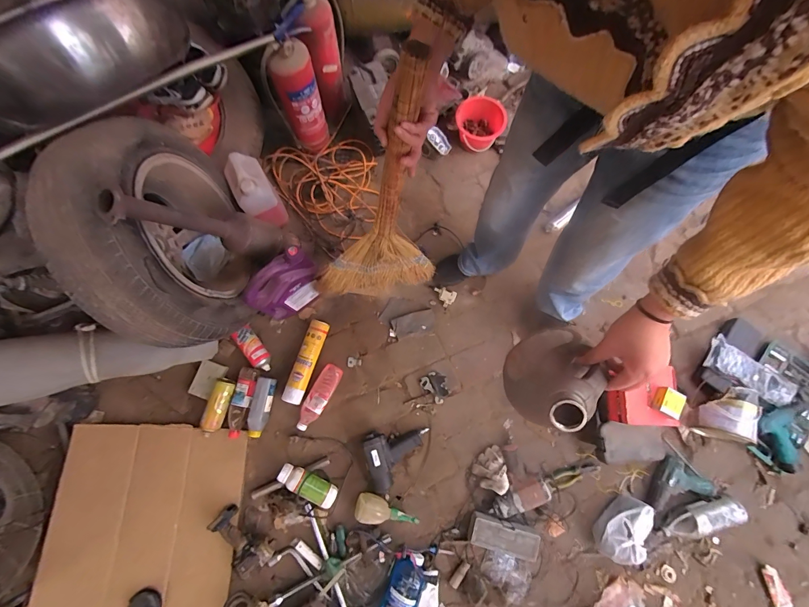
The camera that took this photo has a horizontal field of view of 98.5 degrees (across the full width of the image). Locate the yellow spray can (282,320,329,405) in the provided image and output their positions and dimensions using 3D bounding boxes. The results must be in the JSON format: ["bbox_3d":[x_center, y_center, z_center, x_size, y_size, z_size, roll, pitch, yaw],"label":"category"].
[{"bbox_3d":[-0.332,0.196,1.186,0.064,0.057,0.286,18,78,2],"label":"yellow spray can"}]

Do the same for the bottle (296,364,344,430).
[{"bbox_3d":[-0.276,0.303,1.128,0.067,0.049,0.218,26,78,4],"label":"bottle"}]

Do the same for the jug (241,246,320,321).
[{"bbox_3d":[-0.375,-0.049,1.115,0.214,0.305,0.089,-33,80,-8],"label":"jug"}]

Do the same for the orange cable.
[{"bbox_3d":[-0.282,-0.489,1.376,0.470,0.083,0.372,30,79,5],"label":"orange cable"}]

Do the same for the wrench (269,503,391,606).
[{"bbox_3d":[-0.221,0.812,1.056,0.278,0.041,0.286,19,78,3],"label":"wrench"}]

